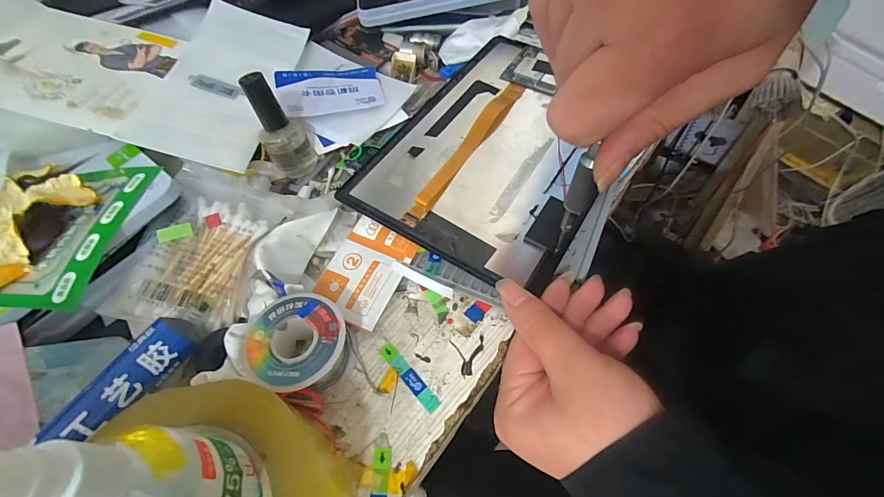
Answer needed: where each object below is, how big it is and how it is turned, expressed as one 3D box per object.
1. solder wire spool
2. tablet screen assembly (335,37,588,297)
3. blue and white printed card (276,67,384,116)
[{"bbox_3d":[-0.077,0.056,0.216,0.052,0.034,0.053,-2,56,3],"label":"solder wire spool"},{"bbox_3d":[0.044,-0.089,0.302,0.151,0.010,0.229,23,60,18],"label":"tablet screen assembly"},{"bbox_3d":[-0.095,-0.136,0.327,0.084,0.004,0.055,-12,63,-15],"label":"blue and white printed card"}]

